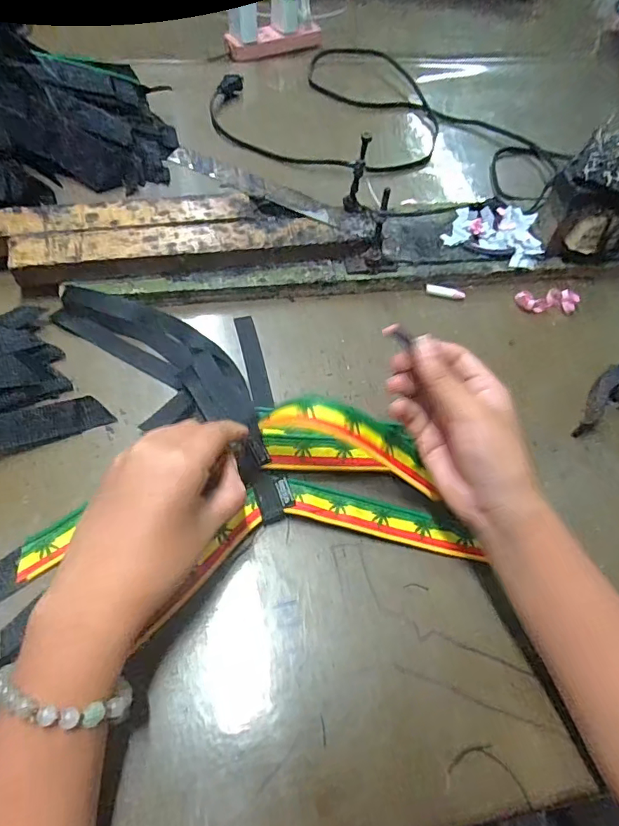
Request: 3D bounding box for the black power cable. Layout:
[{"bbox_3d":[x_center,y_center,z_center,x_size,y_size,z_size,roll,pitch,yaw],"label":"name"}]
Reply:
[{"bbox_3d":[0.109,-0.369,0.644,0.427,0.040,0.336,35,59,14],"label":"black power cable"}]

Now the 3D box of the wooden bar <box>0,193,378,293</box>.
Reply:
[{"bbox_3d":[-0.159,-0.152,0.463,0.435,0.045,0.085,-7,60,-9],"label":"wooden bar"}]

